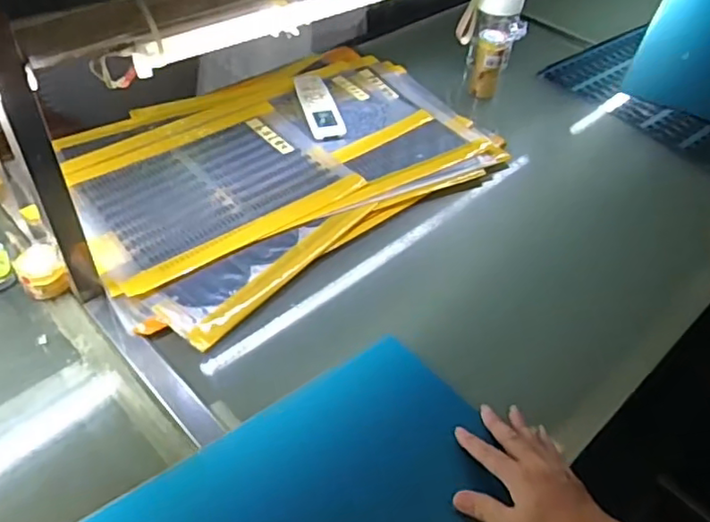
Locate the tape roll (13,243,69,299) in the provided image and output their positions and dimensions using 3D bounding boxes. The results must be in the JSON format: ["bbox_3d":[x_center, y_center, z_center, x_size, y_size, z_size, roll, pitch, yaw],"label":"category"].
[{"bbox_3d":[-0.371,0.015,0.727,0.048,0.049,0.058,-25,54,-28],"label":"tape roll"}]

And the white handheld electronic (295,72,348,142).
[{"bbox_3d":[-0.064,-0.270,1.038,0.057,0.020,0.179,-9,48,-16],"label":"white handheld electronic"}]

